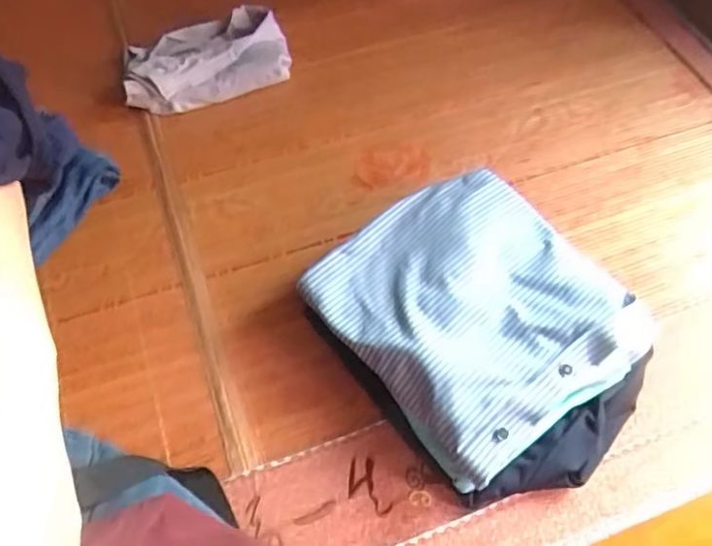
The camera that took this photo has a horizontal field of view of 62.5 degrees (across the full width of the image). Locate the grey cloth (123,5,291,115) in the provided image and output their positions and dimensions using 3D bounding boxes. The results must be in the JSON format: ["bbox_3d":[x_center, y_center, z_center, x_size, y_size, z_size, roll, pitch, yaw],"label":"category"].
[{"bbox_3d":[-0.192,-0.276,0.751,0.201,0.046,0.127,-14,62,-6],"label":"grey cloth"}]

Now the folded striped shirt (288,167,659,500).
[{"bbox_3d":[0.105,0.030,0.528,0.224,0.035,0.235,-33,65,-15],"label":"folded striped shirt"}]

